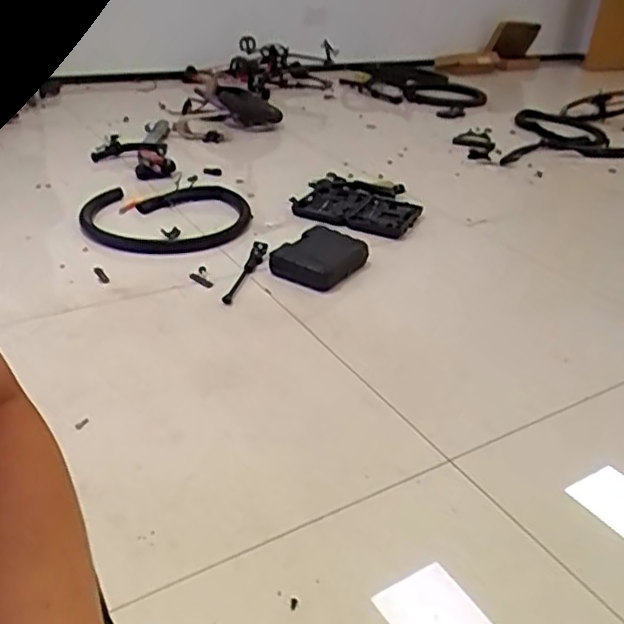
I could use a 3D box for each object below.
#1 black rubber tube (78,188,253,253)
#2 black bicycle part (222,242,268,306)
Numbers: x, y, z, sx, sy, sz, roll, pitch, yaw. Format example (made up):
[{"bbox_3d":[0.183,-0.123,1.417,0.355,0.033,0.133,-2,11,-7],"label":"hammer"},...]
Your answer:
[{"bbox_3d":[-0.411,-0.289,1.830,0.468,0.041,0.391,1,37,-4],"label":"black rubber tube"},{"bbox_3d":[-0.165,-0.102,1.616,0.048,0.031,0.282,10,37,9],"label":"black bicycle part"}]

